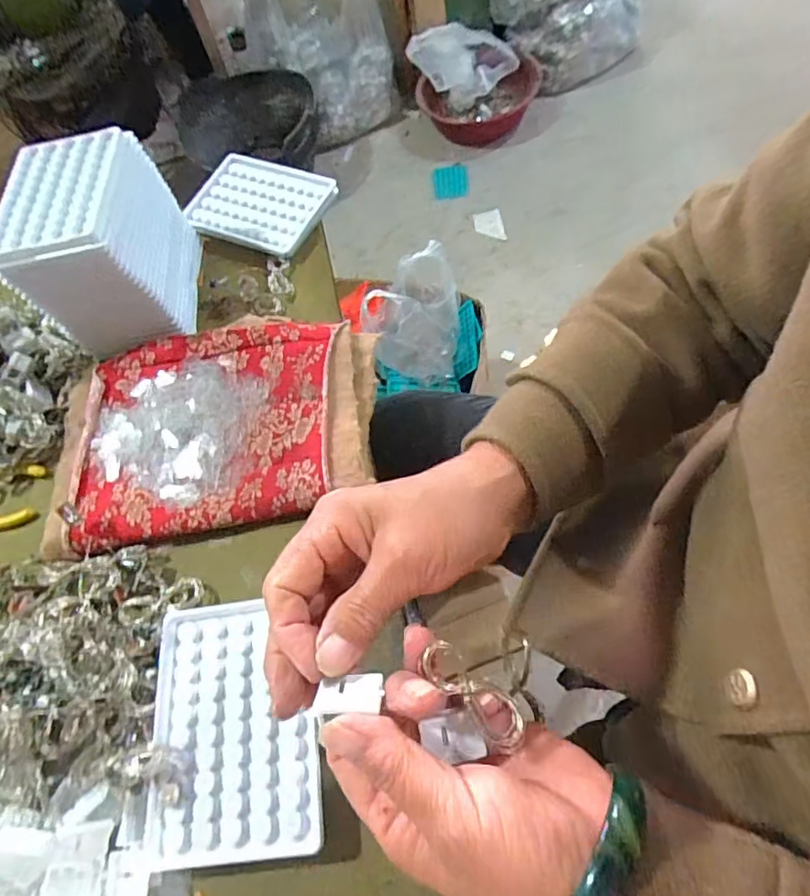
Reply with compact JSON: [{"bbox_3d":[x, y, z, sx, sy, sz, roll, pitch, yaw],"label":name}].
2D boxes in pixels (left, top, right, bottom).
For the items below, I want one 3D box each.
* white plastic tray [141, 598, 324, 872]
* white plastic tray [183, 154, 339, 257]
[{"bbox_3d":[-0.096,0.155,0.311,0.093,0.012,0.129,-9,61,4],"label":"white plastic tray"},{"bbox_3d":[-0.142,-0.233,0.517,0.136,0.019,0.089,21,67,19],"label":"white plastic tray"}]

